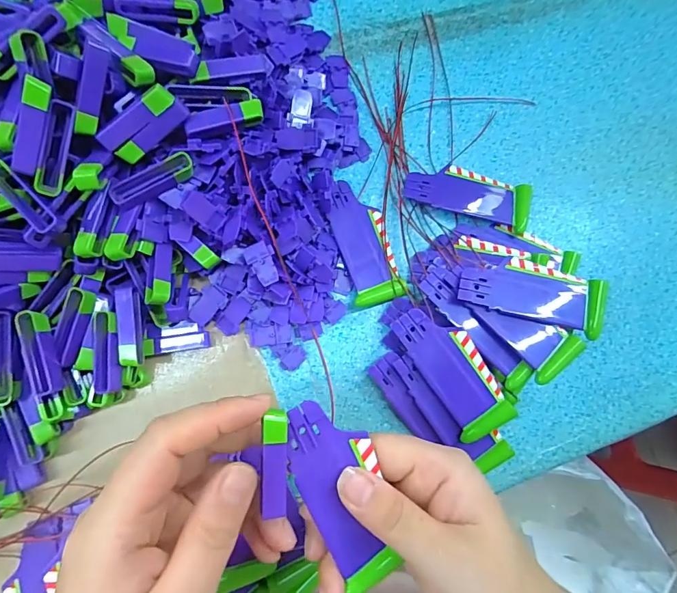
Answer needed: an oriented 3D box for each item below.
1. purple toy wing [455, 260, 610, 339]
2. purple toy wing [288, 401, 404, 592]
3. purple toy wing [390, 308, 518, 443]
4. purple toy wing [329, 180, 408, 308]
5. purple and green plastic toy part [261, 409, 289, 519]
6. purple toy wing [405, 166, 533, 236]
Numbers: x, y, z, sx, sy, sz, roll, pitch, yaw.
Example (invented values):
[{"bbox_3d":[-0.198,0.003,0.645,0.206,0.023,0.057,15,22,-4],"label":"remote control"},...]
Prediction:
[{"bbox_3d":[0.122,-0.003,0.257,0.086,0.005,0.037,17,80,6],"label":"purple toy wing"},{"bbox_3d":[0.003,0.087,0.183,0.037,0.011,0.085,-20,93,-9],"label":"purple toy wing"},{"bbox_3d":[0.073,0.046,0.259,0.037,0.005,0.088,-32,84,7],"label":"purple toy wing"},{"bbox_3d":[0.017,-0.038,0.278,0.035,0.010,0.086,-15,85,-8],"label":"purple toy wing"},{"bbox_3d":[-0.026,0.069,0.170,0.010,0.004,0.043,2,91,-7],"label":"purple and green plastic toy part"},{"bbox_3d":[0.092,-0.073,0.289,0.087,0.015,0.036,17,82,-4],"label":"purple toy wing"}]

